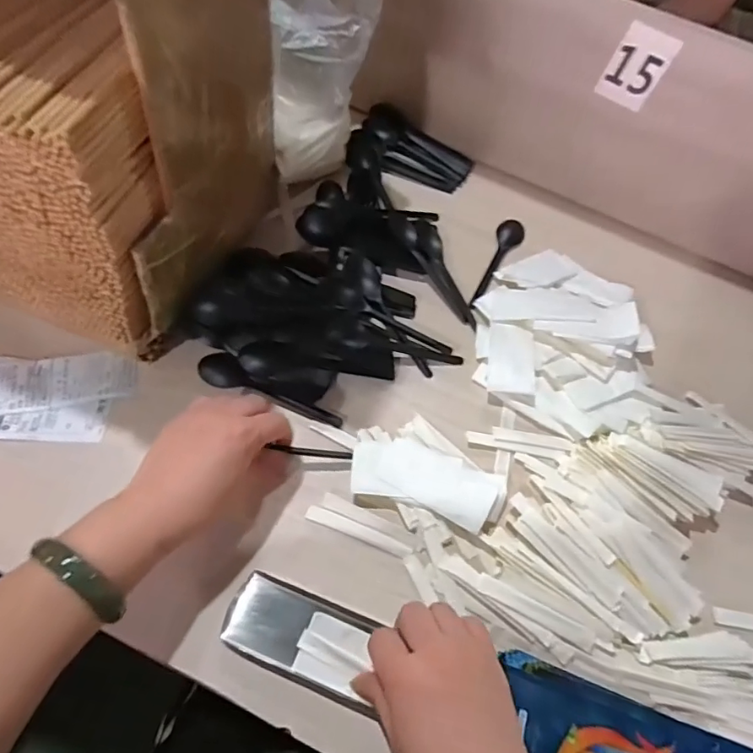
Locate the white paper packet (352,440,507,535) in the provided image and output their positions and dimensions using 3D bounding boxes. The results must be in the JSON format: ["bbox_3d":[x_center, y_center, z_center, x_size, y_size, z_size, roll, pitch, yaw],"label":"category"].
[{"bbox_3d":[0.044,0.089,0.449,0.129,0.019,0.059,19,64,6],"label":"white paper packet"}]

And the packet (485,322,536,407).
[{"bbox_3d":[0.131,-0.014,0.511,0.045,0.014,0.079,6,74,4],"label":"packet"}]

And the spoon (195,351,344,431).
[{"bbox_3d":[-0.101,0.016,0.480,0.141,0.010,0.032,28,65,10],"label":"spoon"}]

